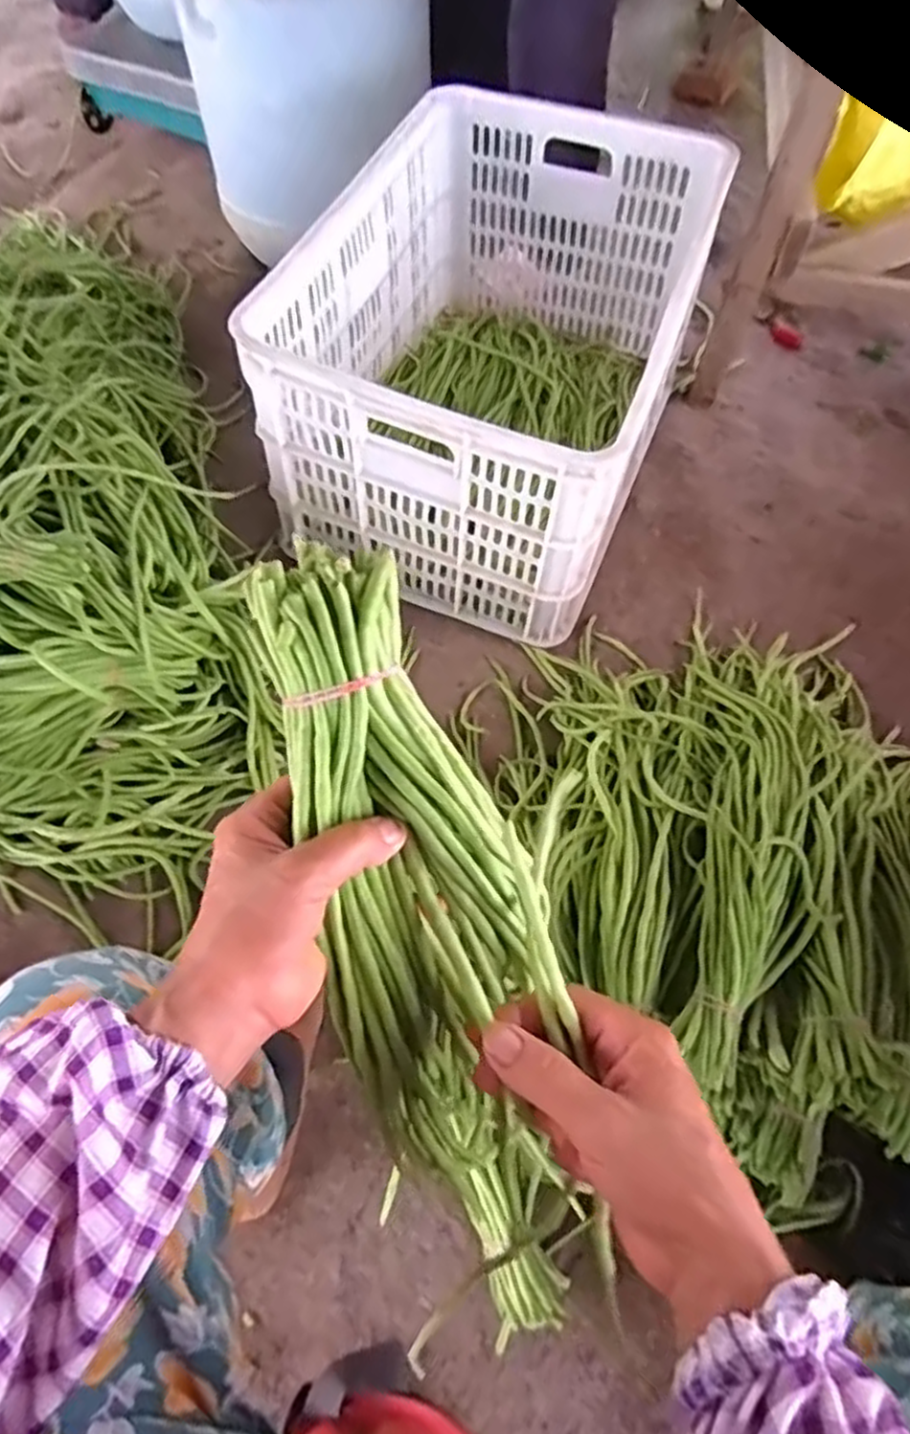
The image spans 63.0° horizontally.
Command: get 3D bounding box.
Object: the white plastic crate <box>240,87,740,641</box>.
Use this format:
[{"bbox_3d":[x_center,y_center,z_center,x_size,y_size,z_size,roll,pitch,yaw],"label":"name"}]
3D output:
[{"bbox_3d":[0.066,-0.466,0.969,0.410,0.325,0.611,19,63,10],"label":"white plastic crate"}]

